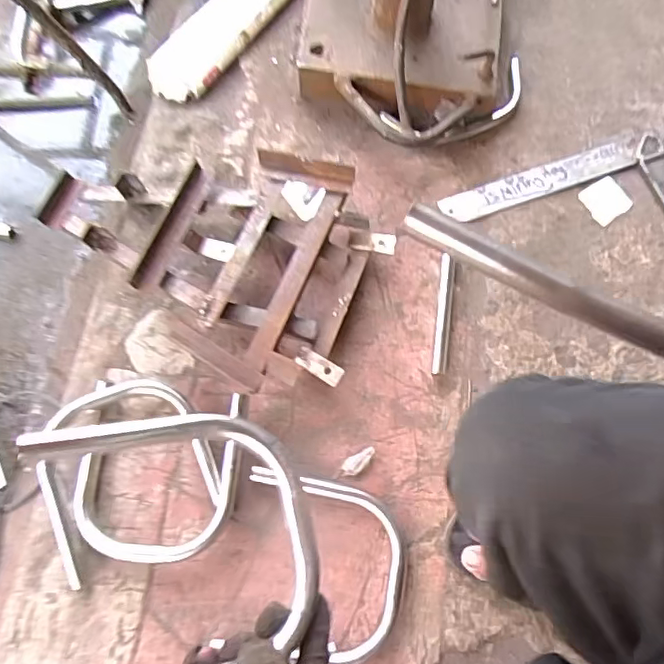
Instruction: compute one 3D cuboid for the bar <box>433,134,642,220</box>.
[{"bbox_3d":[0.317,-0.232,0.854,0.316,0.010,0.049,-18,79,-3],"label":"bar"}]

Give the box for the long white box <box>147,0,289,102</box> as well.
[{"bbox_3d":[-0.164,-0.501,0.906,0.099,0.023,0.323,42,86,4],"label":"long white box"}]

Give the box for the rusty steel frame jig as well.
[{"bbox_3d":[-0.185,-0.125,0.774,0.480,0.083,0.309,21,72,9],"label":"rusty steel frame jig"}]

